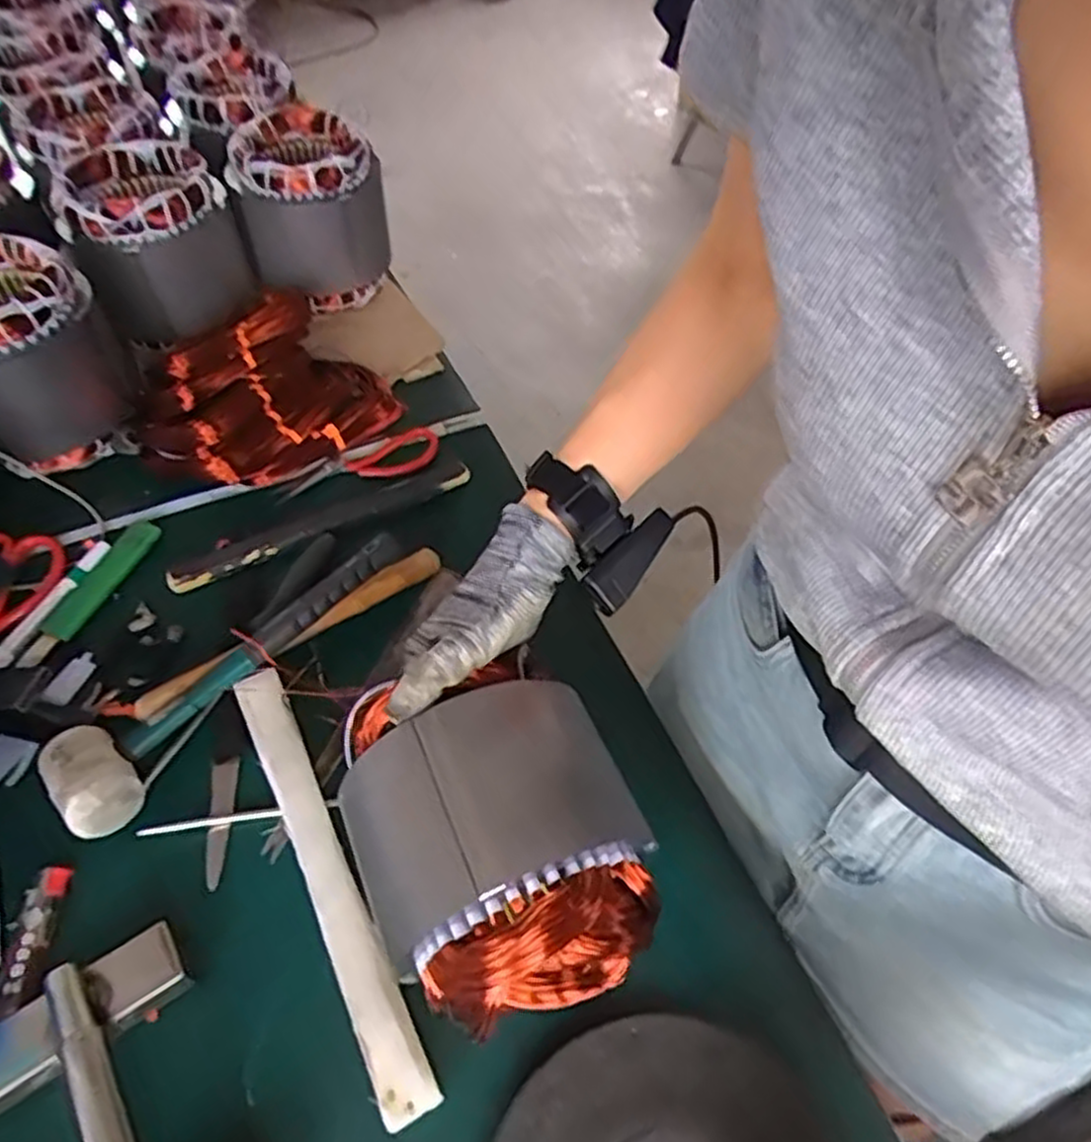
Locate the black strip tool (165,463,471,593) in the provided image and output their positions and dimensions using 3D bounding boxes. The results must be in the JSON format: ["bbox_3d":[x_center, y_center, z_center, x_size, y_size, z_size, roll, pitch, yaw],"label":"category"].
[{"bbox_3d":[-0.188,-0.044,0.669,0.262,0.009,0.030,-21,56,-16],"label":"black strip tool"}]

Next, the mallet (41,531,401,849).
[{"bbox_3d":[-0.231,0.063,0.576,0.071,0.054,0.284,32,59,21],"label":"mallet"}]

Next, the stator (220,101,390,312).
[{"bbox_3d":[-0.256,-0.392,0.845,0.142,0.155,0.153,0,53,0],"label":"stator"}]

